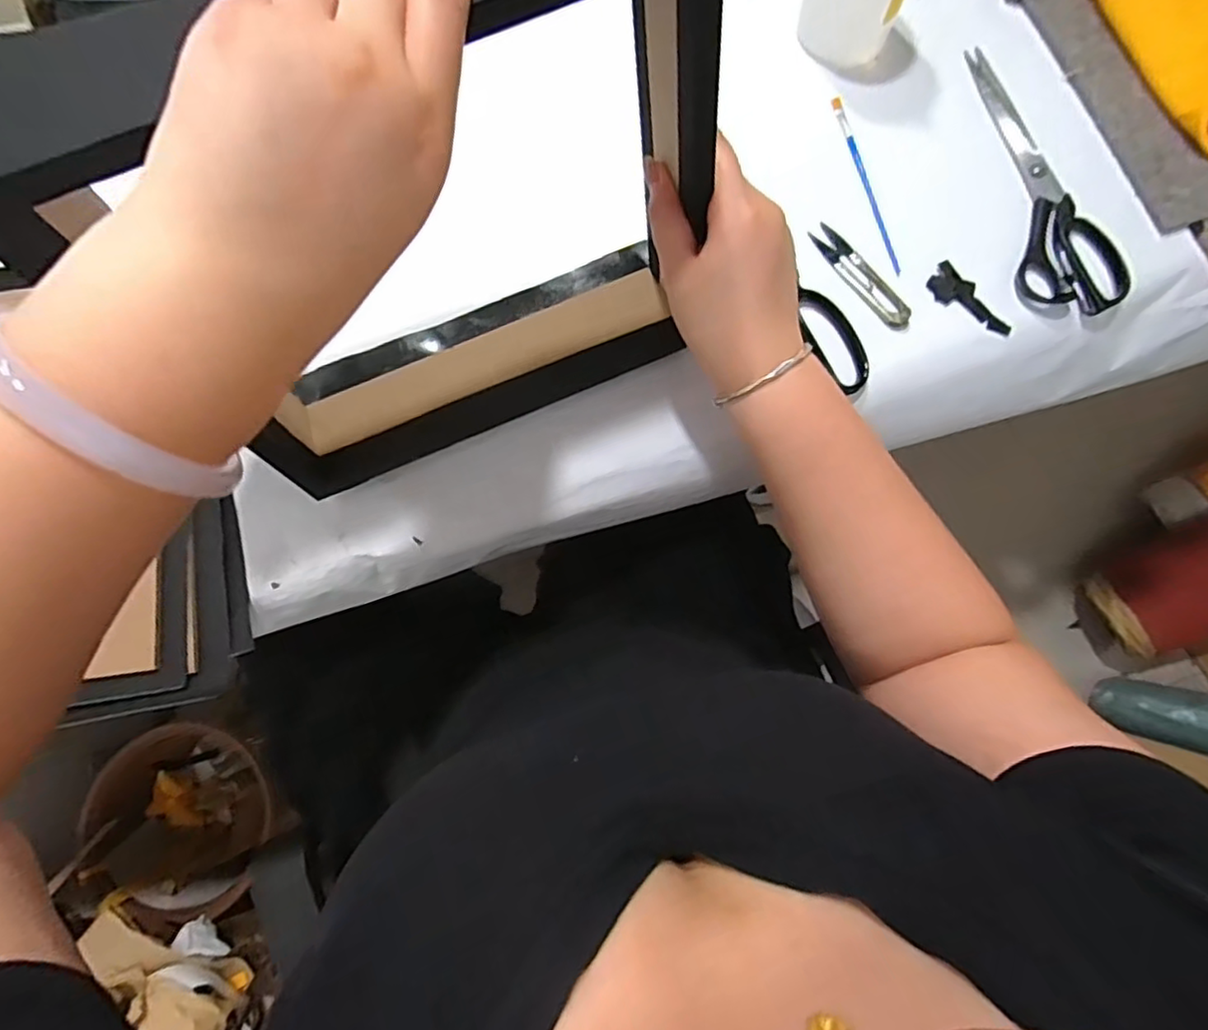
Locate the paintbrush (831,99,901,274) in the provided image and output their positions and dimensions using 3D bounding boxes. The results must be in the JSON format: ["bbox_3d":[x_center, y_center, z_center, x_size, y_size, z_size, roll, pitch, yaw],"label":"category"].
[{"bbox_3d":[0.207,-0.262,0.493,0.007,0.004,0.162,-13,78,-1],"label":"paintbrush"}]

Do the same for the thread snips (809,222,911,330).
[{"bbox_3d":[0.196,-0.183,0.474,0.021,0.006,0.099,-33,80,-5],"label":"thread snips"}]

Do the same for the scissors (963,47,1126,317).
[{"bbox_3d":[0.339,-0.268,0.485,0.070,0.011,0.241,-6,78,0],"label":"scissors"}]

